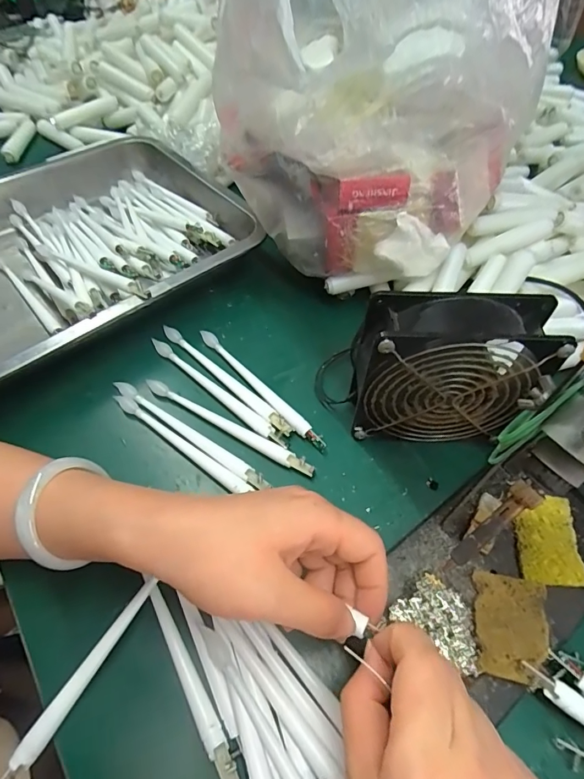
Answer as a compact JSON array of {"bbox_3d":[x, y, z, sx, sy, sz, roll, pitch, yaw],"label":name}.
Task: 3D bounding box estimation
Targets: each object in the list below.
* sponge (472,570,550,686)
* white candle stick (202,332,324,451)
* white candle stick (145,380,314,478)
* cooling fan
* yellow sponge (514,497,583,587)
[{"bbox_3d":[0.128,0.138,0.254,0.039,0.007,0.054,10,53,8],"label":"sponge"},{"bbox_3d":[-0.028,-0.005,0.365,0.015,0.011,0.156,-35,60,-23],"label":"white candle stick"},{"bbox_3d":[-0.051,0.027,0.342,0.152,0.013,0.015,25,57,19],"label":"white candle stick"},{"bbox_3d":[0.100,-0.009,0.303,0.119,0.122,0.046,5,55,3],"label":"cooling fan"},{"bbox_3d":[0.167,0.099,0.285,0.039,0.007,0.055,2,52,3],"label":"yellow sponge"}]

